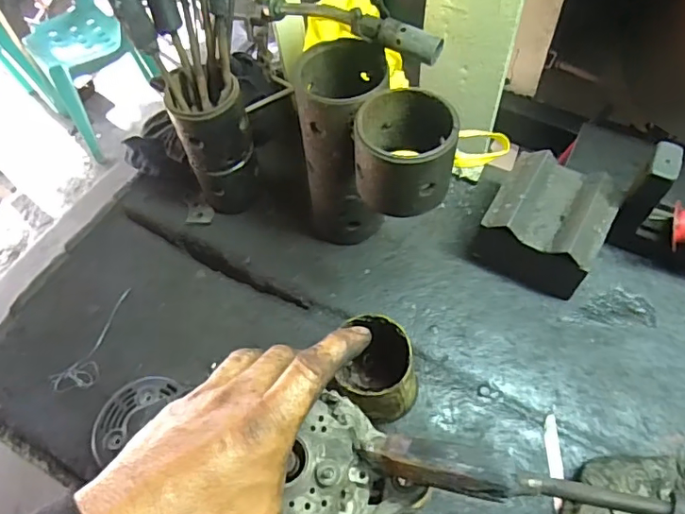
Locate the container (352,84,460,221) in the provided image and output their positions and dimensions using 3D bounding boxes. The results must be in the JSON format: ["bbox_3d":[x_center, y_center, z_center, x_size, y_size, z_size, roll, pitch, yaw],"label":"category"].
[{"bbox_3d":[0.055,-0.095,0.483,0.087,0.072,0.096,-9,57,-2],"label":"container"}]

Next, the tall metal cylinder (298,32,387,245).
[{"bbox_3d":[0.002,-0.109,0.578,0.086,0.215,0.098,9,58,10],"label":"tall metal cylinder"}]

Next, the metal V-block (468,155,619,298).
[{"bbox_3d":[0.228,-0.035,0.605,0.123,0.098,0.111,27,63,19],"label":"metal V-block"}]

